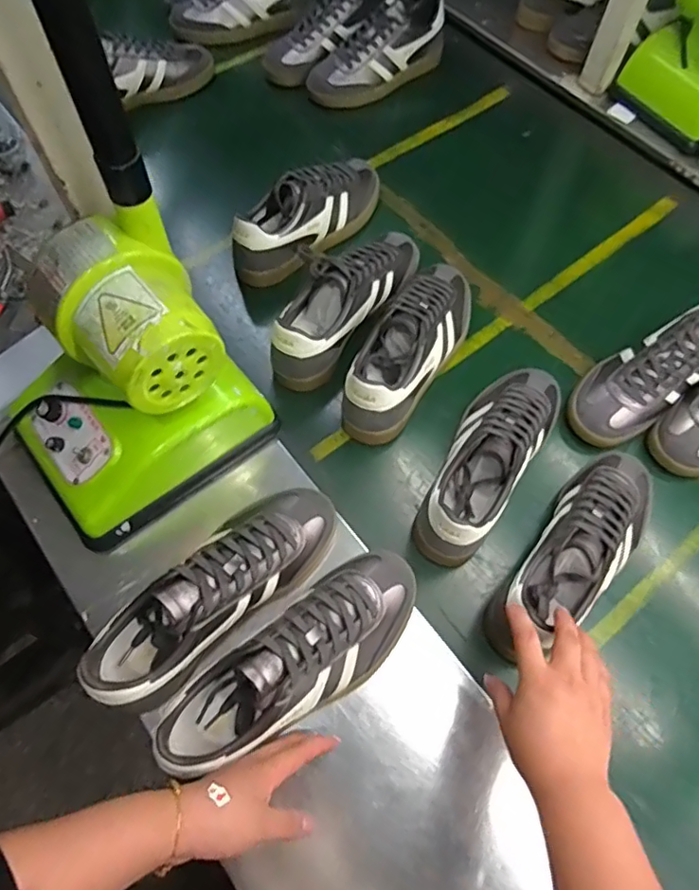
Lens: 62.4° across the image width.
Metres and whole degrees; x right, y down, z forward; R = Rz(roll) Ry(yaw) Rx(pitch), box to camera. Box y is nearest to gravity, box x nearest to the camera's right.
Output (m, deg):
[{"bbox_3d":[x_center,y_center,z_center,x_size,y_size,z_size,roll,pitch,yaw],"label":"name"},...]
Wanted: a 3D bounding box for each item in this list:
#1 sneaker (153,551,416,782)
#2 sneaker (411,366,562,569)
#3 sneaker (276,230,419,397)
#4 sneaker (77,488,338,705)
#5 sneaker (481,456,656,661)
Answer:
[{"bbox_3d":[-0.043,0.190,0.507,0.254,0.094,0.079,-33,62,-21],"label":"sneaker"},{"bbox_3d":[0.159,0.011,0.647,0.096,0.100,0.257,25,63,18],"label":"sneaker"},{"bbox_3d":[-0.008,-0.192,0.730,0.098,0.096,0.275,28,64,20],"label":"sneaker"},{"bbox_3d":[-0.123,0.128,0.533,0.083,0.081,0.257,39,68,24],"label":"sneaker"},{"bbox_3d":[0.235,0.106,0.589,0.090,0.092,0.258,36,67,23],"label":"sneaker"}]

